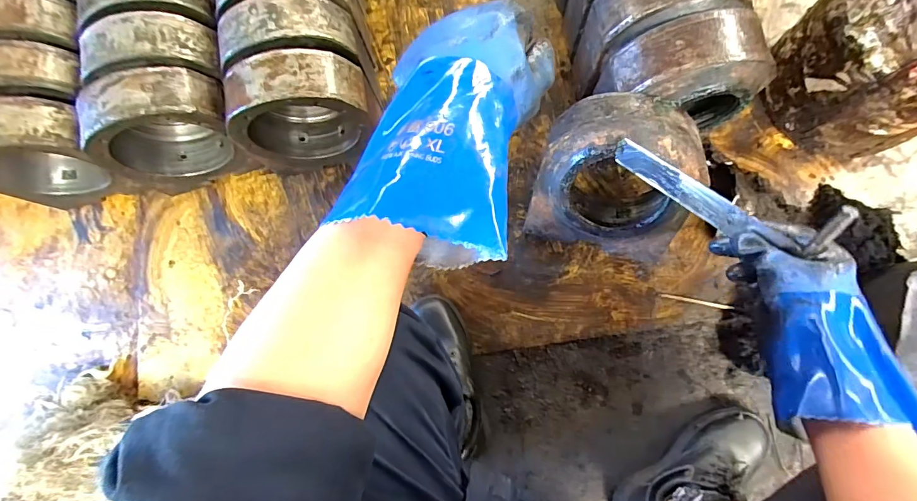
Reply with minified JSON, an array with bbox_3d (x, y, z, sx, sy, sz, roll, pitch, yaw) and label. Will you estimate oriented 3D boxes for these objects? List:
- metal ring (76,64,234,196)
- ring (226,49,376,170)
[{"bbox_3d":[-0.484,-0.204,0.699,0.215,0.219,0.097,-16,82,0],"label":"metal ring"},{"bbox_3d":[-0.251,-0.226,0.666,0.213,0.189,0.089,-15,82,0],"label":"ring"}]

